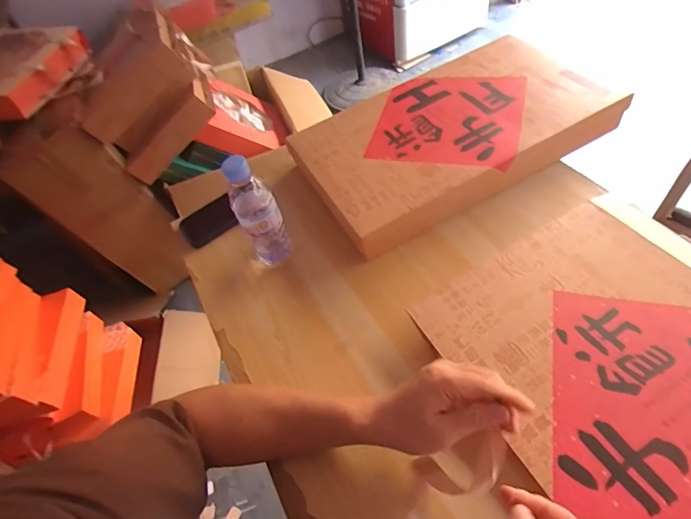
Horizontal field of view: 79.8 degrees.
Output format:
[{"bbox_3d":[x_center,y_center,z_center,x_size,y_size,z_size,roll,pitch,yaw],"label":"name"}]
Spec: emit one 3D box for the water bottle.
[{"bbox_3d":[-0.121,-0.062,0.580,0.059,0.190,0.052,-25,53,-8],"label":"water bottle"}]

